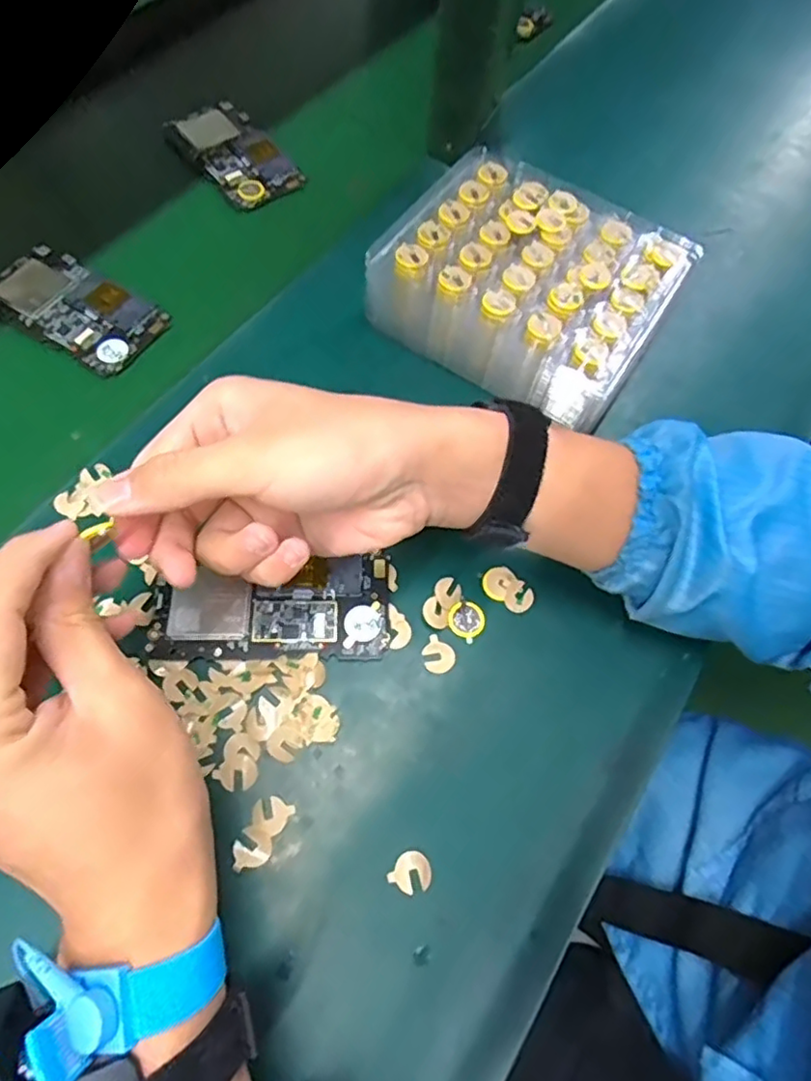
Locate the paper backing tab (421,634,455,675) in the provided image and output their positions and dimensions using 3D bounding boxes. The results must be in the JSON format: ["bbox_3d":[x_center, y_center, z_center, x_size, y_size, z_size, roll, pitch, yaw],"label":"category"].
[{"bbox_3d":[0.018,0.063,0.336,0.018,0.004,0.018,1,64,-3],"label":"paper backing tab"}]

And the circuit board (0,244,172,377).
[{"bbox_3d":[-0.228,-0.161,0.427,0.119,0.011,0.061,29,66,11],"label":"circuit board"}]

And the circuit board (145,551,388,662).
[{"bbox_3d":[-0.071,0.039,0.334,0.123,0.011,0.056,-6,65,-6],"label":"circuit board"}]

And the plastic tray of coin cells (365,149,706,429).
[{"bbox_3d":[0.079,-0.166,0.414,0.176,0.065,0.152,32,67,12],"label":"plastic tray of coin cells"}]

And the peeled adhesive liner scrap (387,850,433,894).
[{"bbox_3d":[0.004,0.157,0.292,0.018,0.004,0.018,1,64,-3],"label":"peeled adhesive liner scrap"}]

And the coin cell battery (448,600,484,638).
[{"bbox_3d":[0.034,0.044,0.345,0.019,0.005,0.020,39,68,14],"label":"coin cell battery"}]

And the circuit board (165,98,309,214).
[{"bbox_3d":[-0.139,-0.315,0.505,0.062,0.013,0.120,-36,71,-18],"label":"circuit board"}]

